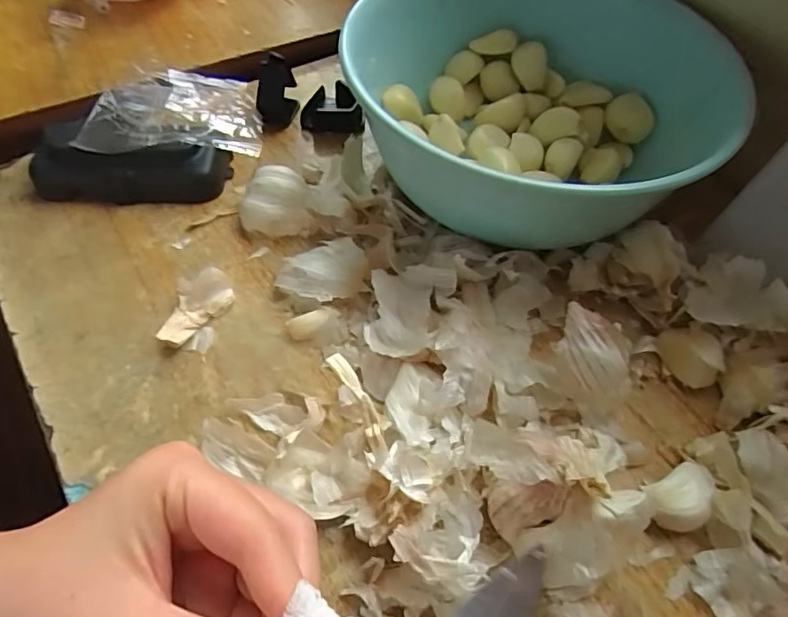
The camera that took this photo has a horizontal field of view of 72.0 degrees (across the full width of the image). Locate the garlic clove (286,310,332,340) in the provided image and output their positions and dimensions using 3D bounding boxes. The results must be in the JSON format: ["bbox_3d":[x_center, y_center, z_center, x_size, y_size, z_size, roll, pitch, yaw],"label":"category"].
[{"bbox_3d":[-0.040,0.008,0.259,0.021,0.006,0.011,-13,59,-12],"label":"garlic clove"}]

